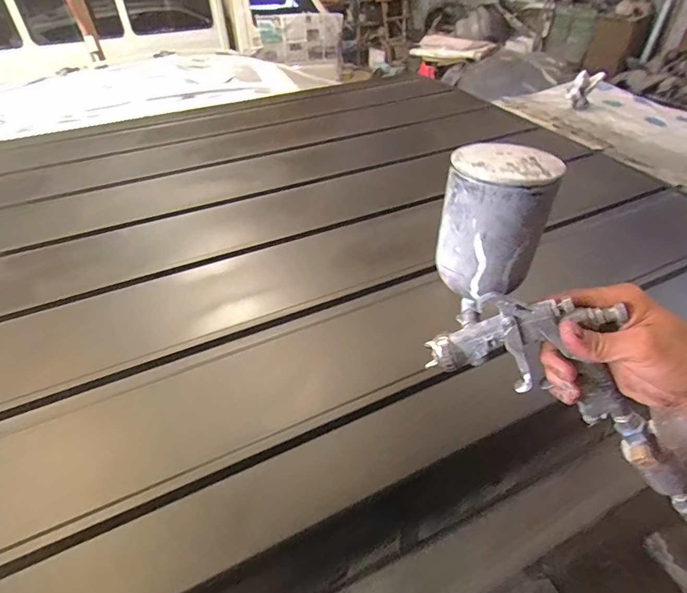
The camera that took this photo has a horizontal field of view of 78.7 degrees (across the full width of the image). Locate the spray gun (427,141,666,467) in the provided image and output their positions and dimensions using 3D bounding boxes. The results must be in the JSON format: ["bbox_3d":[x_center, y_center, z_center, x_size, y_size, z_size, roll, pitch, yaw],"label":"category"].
[{"bbox_3d":[0.139,0.021,0.345,0.142,0.282,0.093,-19,10,34],"label":"spray gun"}]

